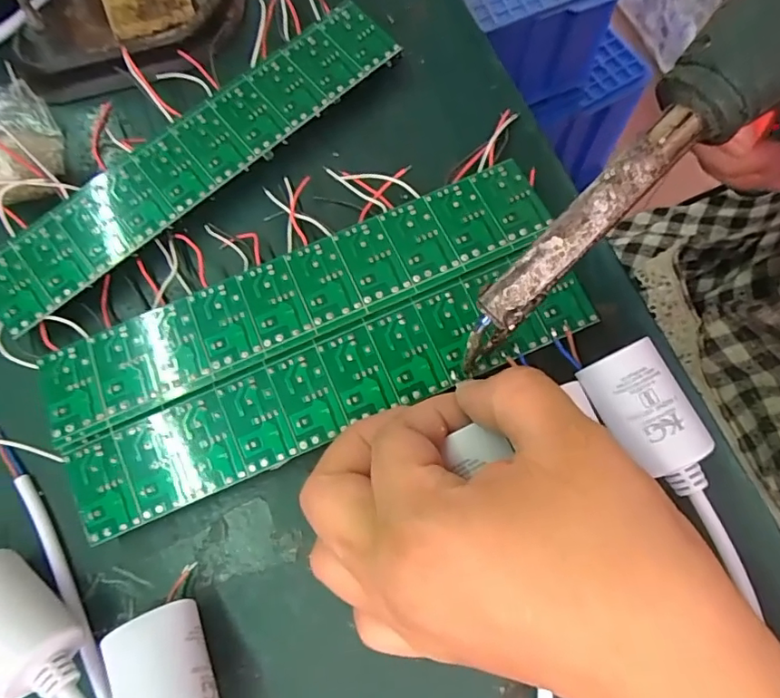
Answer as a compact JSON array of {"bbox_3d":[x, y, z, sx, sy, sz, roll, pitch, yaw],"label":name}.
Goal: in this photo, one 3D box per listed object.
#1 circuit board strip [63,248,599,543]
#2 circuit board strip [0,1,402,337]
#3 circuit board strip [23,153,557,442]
[{"bbox_3d":[-0.021,0.013,0.189,0.195,0.010,0.035,-24,75,-3],"label":"circuit board strip"},{"bbox_3d":[-0.085,-0.082,0.221,0.197,0.004,0.038,-39,78,-7],"label":"circuit board strip"},{"bbox_3d":[-0.035,-0.021,0.198,0.196,0.004,0.036,-24,70,-4],"label":"circuit board strip"}]

